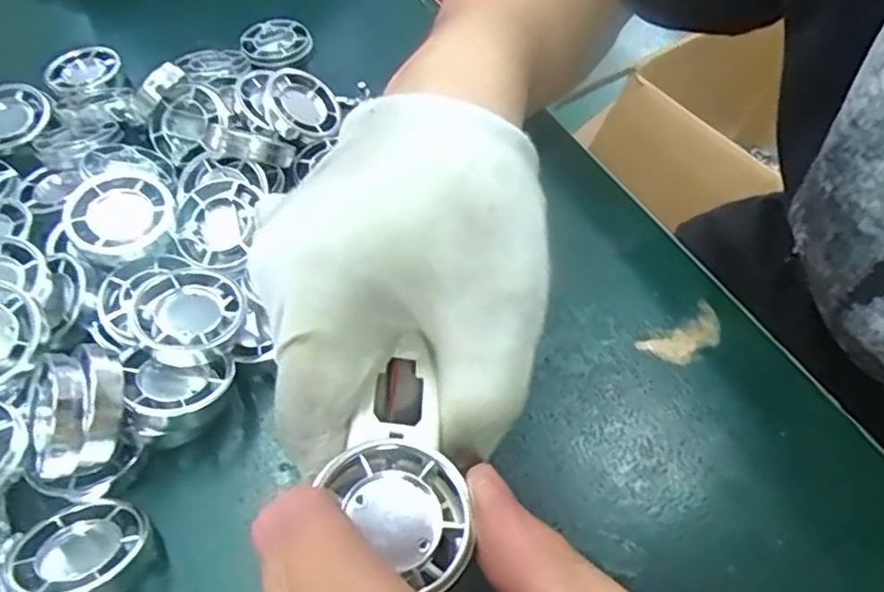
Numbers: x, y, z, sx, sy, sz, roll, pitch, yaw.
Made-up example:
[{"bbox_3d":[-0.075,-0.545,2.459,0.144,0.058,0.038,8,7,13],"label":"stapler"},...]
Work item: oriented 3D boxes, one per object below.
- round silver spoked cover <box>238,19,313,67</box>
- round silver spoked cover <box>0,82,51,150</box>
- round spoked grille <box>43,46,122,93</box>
[{"bbox_3d":[-0.094,-0.144,0.380,0.039,0.011,0.034,-22,55,-14],"label":"round silver spoked cover"},{"bbox_3d":[-0.212,-0.088,0.326,0.038,0.011,0.035,-24,73,-24],"label":"round silver spoked cover"},{"bbox_3d":[-0.196,-0.124,0.365,0.038,0.008,0.036,-1,53,1],"label":"round spoked grille"}]

